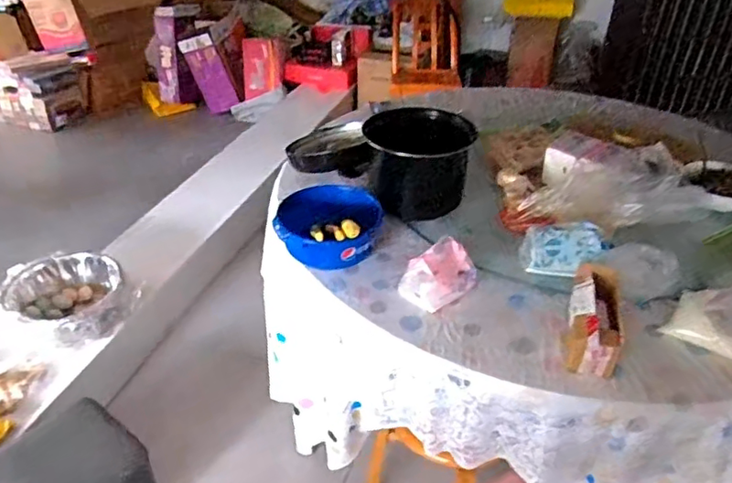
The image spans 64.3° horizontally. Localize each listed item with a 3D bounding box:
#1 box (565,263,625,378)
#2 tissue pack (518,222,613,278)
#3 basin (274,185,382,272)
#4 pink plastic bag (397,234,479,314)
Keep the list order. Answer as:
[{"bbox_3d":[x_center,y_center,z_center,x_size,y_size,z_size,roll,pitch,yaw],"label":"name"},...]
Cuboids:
[{"bbox_3d":[0.373,0.118,0.940,0.087,0.081,0.193,14,37,16],"label":"box"},{"bbox_3d":[0.360,0.014,1.059,0.145,0.036,0.098,4,76,11],"label":"tissue pack"},{"bbox_3d":[-0.073,-0.030,1.145,0.192,0.093,0.192,1,36,-1],"label":"basin"},{"bbox_3d":[0.133,0.057,1.036,0.127,0.077,0.083,-25,43,-32],"label":"pink plastic bag"}]

